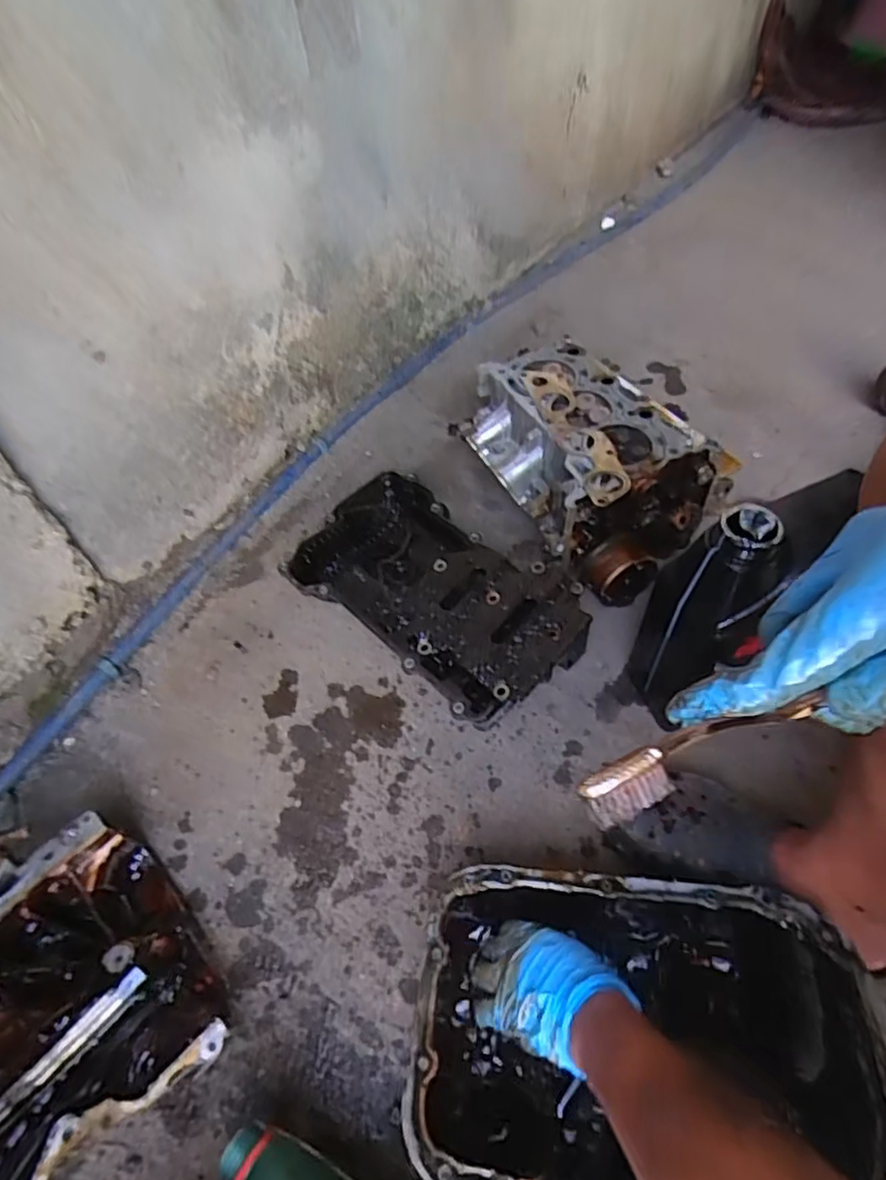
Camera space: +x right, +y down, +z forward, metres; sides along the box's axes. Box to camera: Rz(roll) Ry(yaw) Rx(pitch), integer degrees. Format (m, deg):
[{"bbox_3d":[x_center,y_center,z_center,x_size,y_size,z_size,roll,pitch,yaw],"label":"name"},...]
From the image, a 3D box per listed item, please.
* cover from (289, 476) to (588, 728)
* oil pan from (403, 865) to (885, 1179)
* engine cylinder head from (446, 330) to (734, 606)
[{"bbox_3d":[-0.009,-0.008,0.779,0.382,0.097,0.233,36,64,28],"label":"cover"},{"bbox_3d":[0.149,0.341,0.489,0.327,0.111,0.205,3,54,5],"label":"oil pan"},{"bbox_3d":[0.182,-0.172,0.853,0.226,0.155,0.366,-24,56,-14],"label":"engine cylinder head"}]

